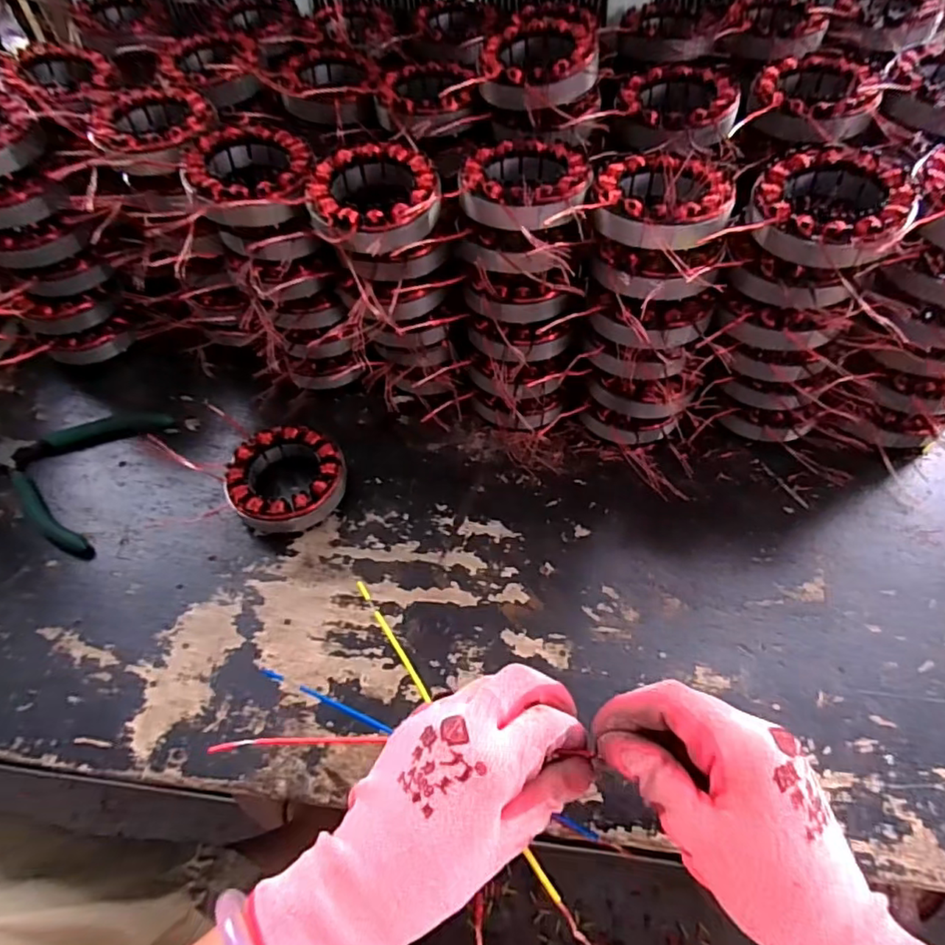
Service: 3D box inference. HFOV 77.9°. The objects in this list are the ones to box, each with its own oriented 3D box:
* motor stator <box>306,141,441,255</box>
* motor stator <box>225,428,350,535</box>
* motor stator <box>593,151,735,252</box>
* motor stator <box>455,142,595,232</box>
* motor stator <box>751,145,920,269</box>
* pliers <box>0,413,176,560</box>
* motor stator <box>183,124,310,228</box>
[{"bbox_3d":[-0.066,-0.183,0.391,0.084,0.030,0.087,-1,56,2],"label":"motor stator"},{"bbox_3d":[-0.145,0.004,0.454,0.085,0.030,0.085,-1,56,2],"label":"motor stator"},{"bbox_3d":[0.125,-0.173,0.383,0.085,0.043,0.091,28,62,20],"label":"motor stator"},{"bbox_3d":[0.034,-0.187,0.394,0.087,0.038,0.098,11,57,10],"label":"motor stator"},{"bbox_3d":[0.217,-0.161,0.359,0.088,0.032,0.096,29,62,20],"label":"motor stator"},{"bbox_3d":[-0.360,-0.011,0.482,0.183,0.014,0.136,10,57,9],"label":"pliers"},{"bbox_3d":[-0.152,-0.207,0.404,0.079,0.027,0.092,-24,59,-13],"label":"motor stator"}]

